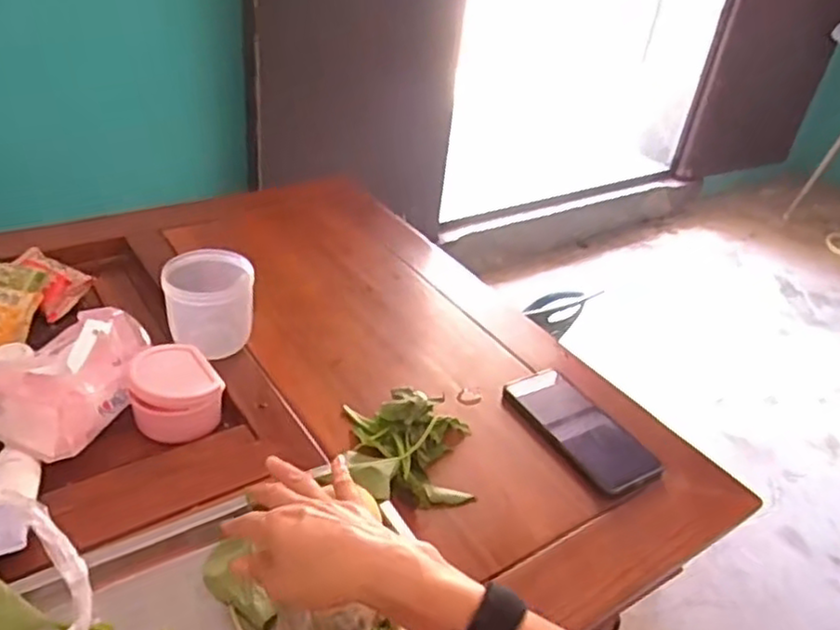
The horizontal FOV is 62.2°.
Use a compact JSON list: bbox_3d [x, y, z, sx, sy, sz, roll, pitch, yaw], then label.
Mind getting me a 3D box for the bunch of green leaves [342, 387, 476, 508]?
[{"bbox_3d":[-0.009,0.119,0.639,0.117,0.040,0.129,4,35,-5],"label":"bunch of green leaves"}]

